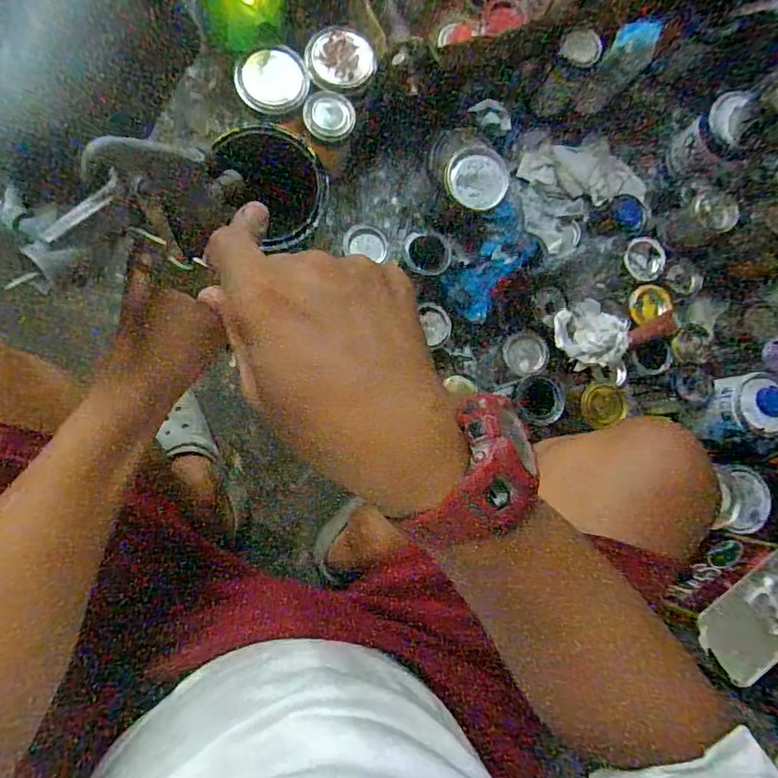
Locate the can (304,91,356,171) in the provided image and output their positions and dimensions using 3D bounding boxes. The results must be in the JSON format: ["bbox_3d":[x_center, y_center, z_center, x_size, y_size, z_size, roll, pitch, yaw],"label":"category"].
[{"bbox_3d":[-0.091,-0.387,0.781,0.070,0.082,0.074,0,87,-7],"label":"can"}]

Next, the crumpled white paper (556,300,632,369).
[{"bbox_3d":[0.329,-0.089,0.829,0.125,0.044,0.108,-11,89,-8],"label":"crumpled white paper"}]

